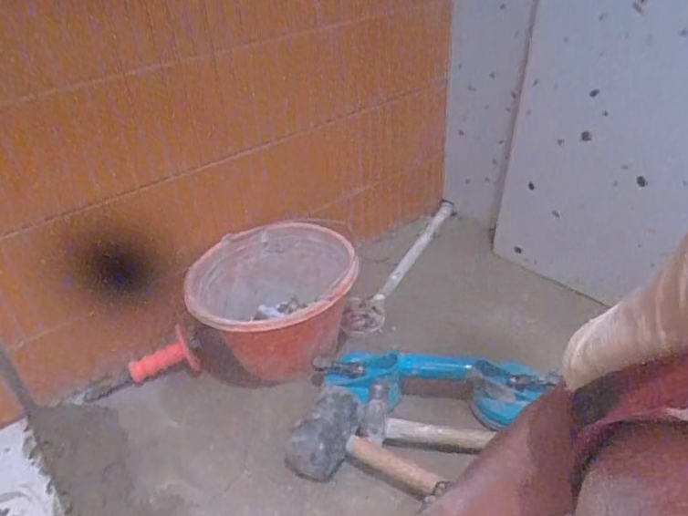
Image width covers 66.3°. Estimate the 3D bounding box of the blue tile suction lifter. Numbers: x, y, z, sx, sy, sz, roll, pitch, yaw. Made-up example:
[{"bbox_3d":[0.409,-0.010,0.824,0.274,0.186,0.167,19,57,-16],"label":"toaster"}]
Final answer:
[{"bbox_3d":[0.117,0.172,0.732,0.310,0.078,0.087,4,33,10],"label":"blue tile suction lifter"}]

